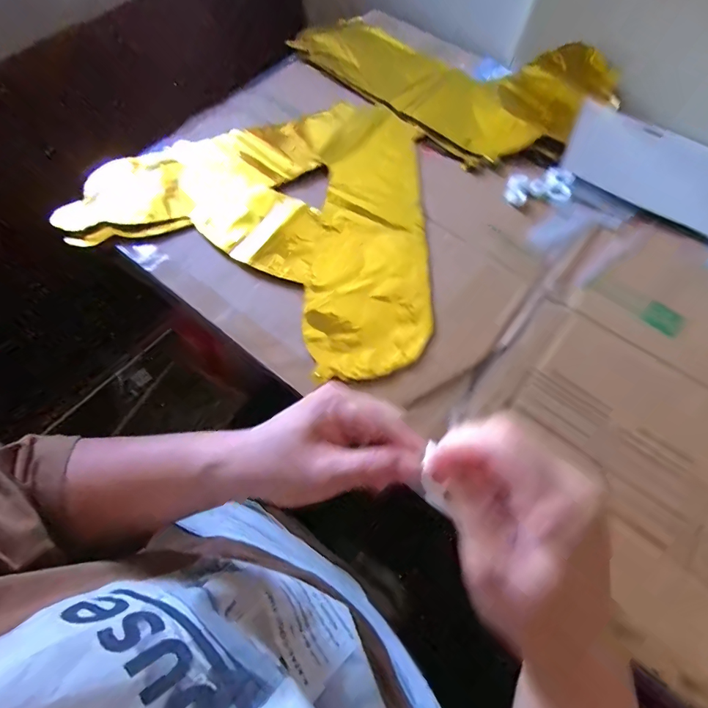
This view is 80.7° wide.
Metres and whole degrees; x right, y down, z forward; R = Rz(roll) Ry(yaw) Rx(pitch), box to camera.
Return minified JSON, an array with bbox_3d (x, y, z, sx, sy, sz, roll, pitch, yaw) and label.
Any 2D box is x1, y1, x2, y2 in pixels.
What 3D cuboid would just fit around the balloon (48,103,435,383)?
[{"bbox_3d":[-0.065,-0.179,0.473,0.398,0.015,0.334,28,68,12],"label":"balloon"}]

